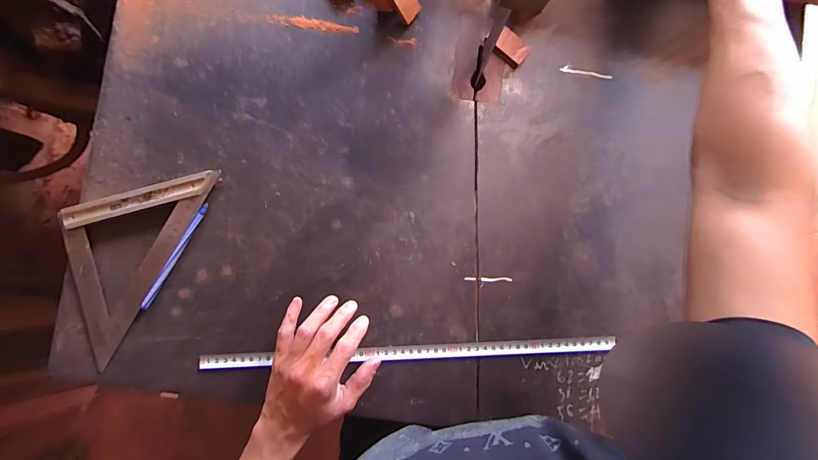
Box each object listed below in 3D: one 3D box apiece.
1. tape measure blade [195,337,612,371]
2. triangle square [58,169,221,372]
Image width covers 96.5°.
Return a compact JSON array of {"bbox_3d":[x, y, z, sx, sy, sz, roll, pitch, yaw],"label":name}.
[{"bbox_3d":[0.003,0.149,0.439,0.487,0.007,0.019,-2,85,-2],"label":"tape measure blade"},{"bbox_3d":[-0.341,0.017,0.426,0.121,0.014,0.248,29,86,0],"label":"triangle square"}]

